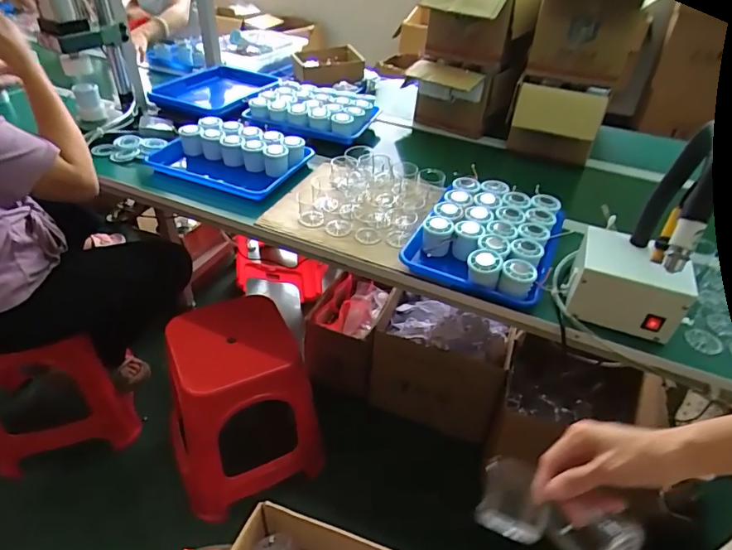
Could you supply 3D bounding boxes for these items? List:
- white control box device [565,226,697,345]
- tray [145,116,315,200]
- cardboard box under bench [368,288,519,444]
[{"bbox_3d":[0.430,0.010,0.790,0.161,0.109,0.133,17,41,16],"label":"white control box device"},{"bbox_3d":[-0.339,-0.282,1.145,0.354,0.095,0.226,20,42,19],"label":"tray"},{"bbox_3d":[0.225,0.248,1.444,0.375,0.347,0.266,15,40,15],"label":"cardboard box under bench"}]

